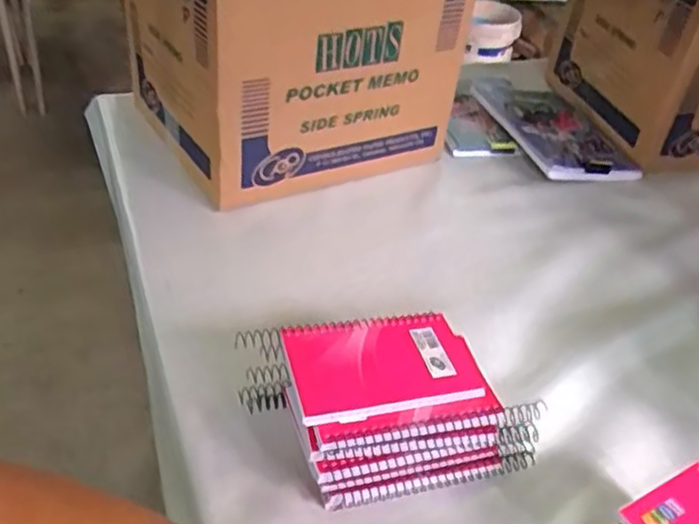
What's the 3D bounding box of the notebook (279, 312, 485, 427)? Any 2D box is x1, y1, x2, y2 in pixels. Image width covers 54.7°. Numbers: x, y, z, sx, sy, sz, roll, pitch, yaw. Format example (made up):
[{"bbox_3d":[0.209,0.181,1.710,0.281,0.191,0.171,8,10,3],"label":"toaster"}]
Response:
[{"bbox_3d":[0.023,0.072,0.483,0.130,0.009,0.084,-6,40,-17],"label":"notebook"}]

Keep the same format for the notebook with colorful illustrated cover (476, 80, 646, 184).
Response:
[{"bbox_3d":[0.276,-0.183,0.921,0.147,0.023,0.248,-2,40,-21],"label":"notebook with colorful illustrated cover"}]

